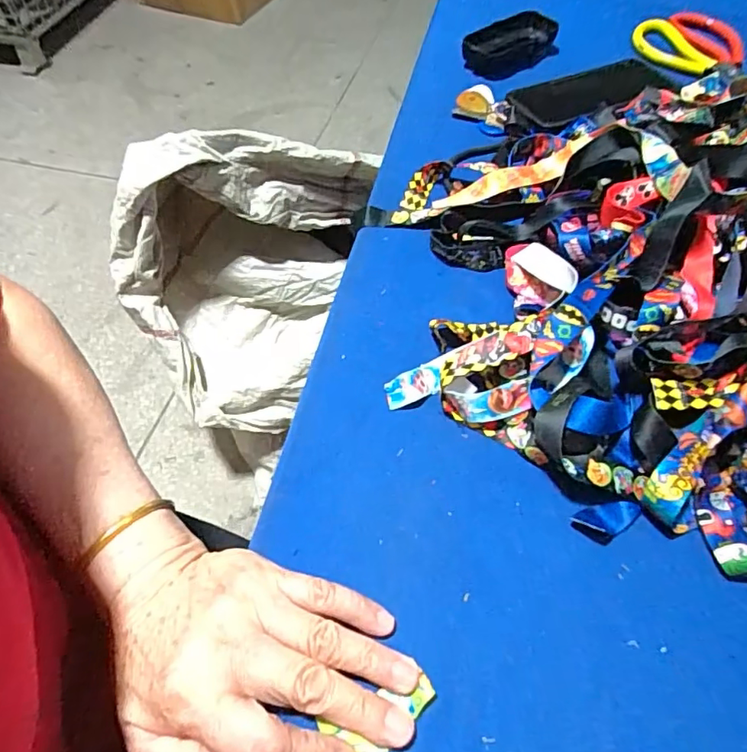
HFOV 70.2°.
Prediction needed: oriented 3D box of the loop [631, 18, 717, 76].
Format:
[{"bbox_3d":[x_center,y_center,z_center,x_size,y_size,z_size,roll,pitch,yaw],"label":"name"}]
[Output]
[{"bbox_3d":[0.334,-0.360,0.585,0.051,0.017,0.110,-27,60,-15],"label":"loop"}]

